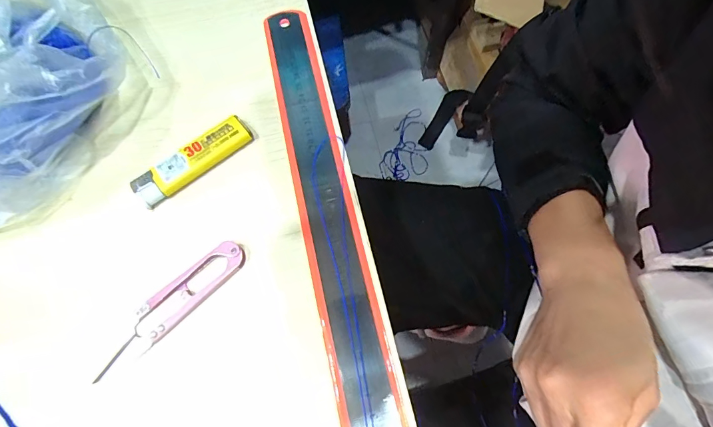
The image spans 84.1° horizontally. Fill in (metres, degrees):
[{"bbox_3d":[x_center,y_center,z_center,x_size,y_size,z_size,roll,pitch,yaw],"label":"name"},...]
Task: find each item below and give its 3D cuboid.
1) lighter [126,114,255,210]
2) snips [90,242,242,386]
[{"bbox_3d":[-0.107,-0.036,0.261,0.080,0.007,0.021,-37,71,-14],"label":"lighter"},{"bbox_3d":[-0.108,0.053,0.229,0.101,0.010,0.022,-42,72,-15],"label":"snips"}]

